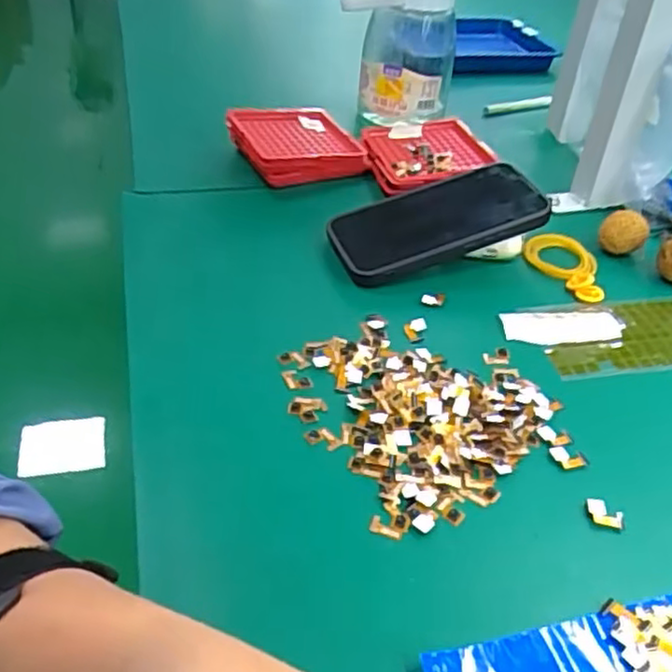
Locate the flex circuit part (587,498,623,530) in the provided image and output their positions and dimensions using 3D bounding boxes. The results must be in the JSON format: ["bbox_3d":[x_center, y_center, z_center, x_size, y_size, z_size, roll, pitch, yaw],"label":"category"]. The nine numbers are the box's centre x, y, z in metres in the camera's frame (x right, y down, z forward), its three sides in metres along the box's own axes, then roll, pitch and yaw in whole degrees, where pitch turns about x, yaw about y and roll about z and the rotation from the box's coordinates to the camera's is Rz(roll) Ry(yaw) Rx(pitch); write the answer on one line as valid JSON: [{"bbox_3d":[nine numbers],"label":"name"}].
[{"bbox_3d":[0.138,0.091,0.347,0.018,0.007,0.013,12,39,9],"label":"flex circuit part"}]

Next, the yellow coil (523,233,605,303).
[{"bbox_3d":[0.181,-0.056,0.525,0.046,0.014,0.078,-20,45,-28],"label":"yellow coil"}]

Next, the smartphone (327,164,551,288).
[{"bbox_3d":[0.074,-0.084,0.509,0.153,0.019,0.078,-20,43,-7],"label":"smartphone"}]

